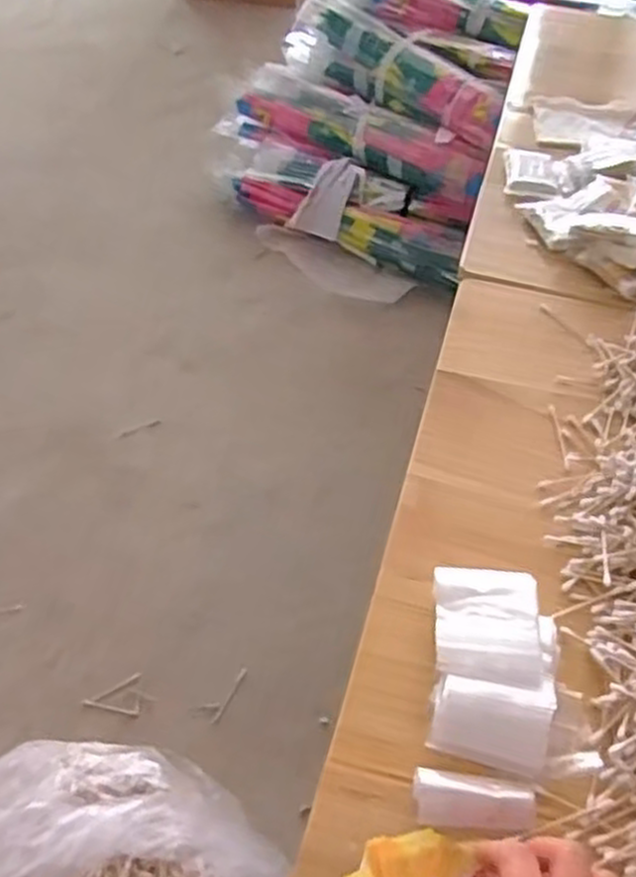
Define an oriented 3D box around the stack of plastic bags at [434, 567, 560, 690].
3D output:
[{"bbox_3d":[0.115,0.126,0.515,0.078,0.029,0.078,9,49,5],"label":"stack of plastic bags"}]

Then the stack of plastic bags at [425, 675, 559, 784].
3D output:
[{"bbox_3d":[0.105,0.171,0.477,0.069,0.025,0.049,13,51,12],"label":"stack of plastic bags"}]

